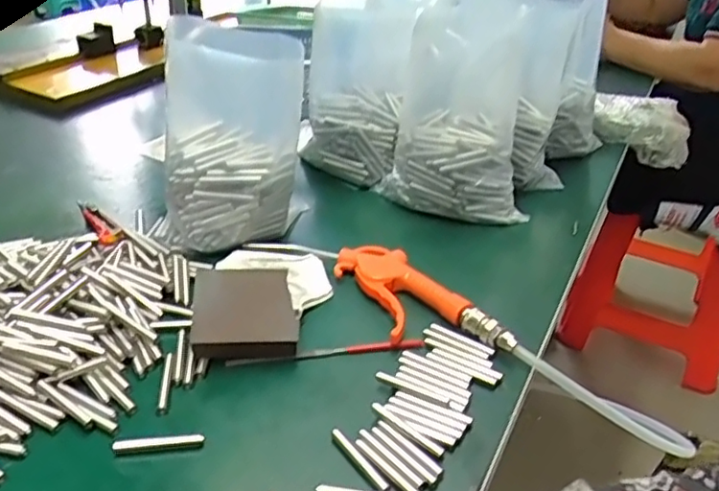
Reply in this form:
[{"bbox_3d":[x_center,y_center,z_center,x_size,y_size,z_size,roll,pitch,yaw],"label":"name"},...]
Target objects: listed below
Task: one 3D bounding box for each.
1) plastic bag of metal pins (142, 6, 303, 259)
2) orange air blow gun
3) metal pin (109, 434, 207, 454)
[{"bbox_3d":[-0.126,-0.104,0.614,0.135,0.203,0.120,-5,34,-10],"label":"plastic bag of metal pins"},{"bbox_3d":[0.042,0.048,0.543,0.073,0.023,0.180,-17,36,-28],"label":"orange air blow gun"},{"bbox_3d":[-0.135,0.133,0.417,0.058,0.006,0.009,-2,31,-6],"label":"metal pin"}]

